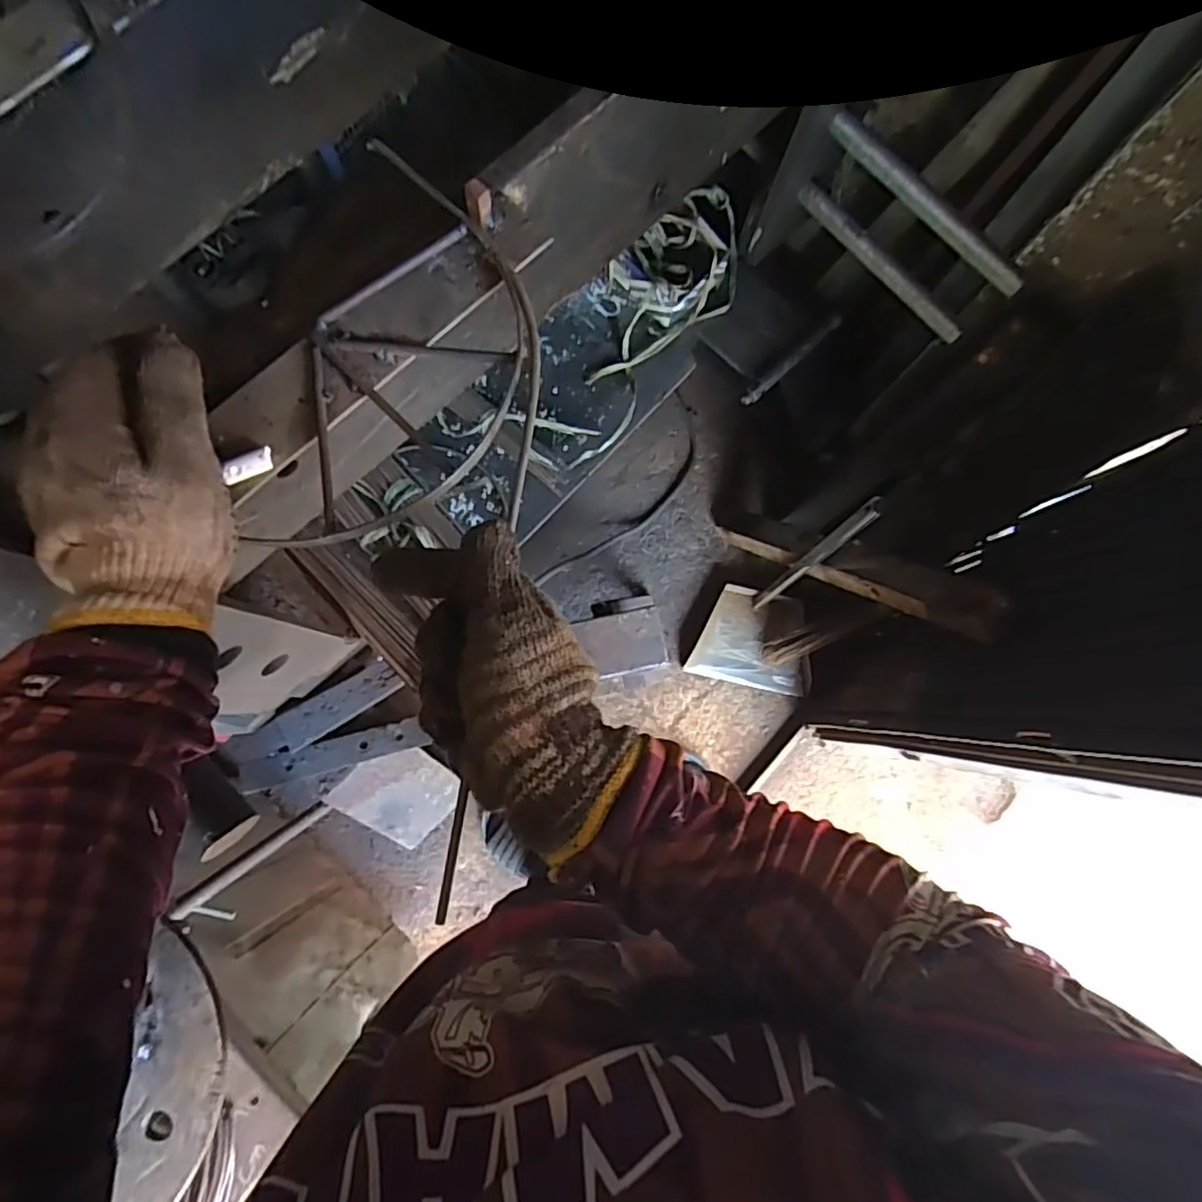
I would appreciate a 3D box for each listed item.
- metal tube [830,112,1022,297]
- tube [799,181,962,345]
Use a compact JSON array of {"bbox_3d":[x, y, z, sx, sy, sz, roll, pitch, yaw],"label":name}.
[{"bbox_3d":[0.336,-0.410,0.665,0.023,0.024,0.254,-41,85,-6],"label":"metal tube"},{"bbox_3d":[0.327,-0.396,0.755,0.022,0.016,0.249,-40,85,-6],"label":"tube"}]

